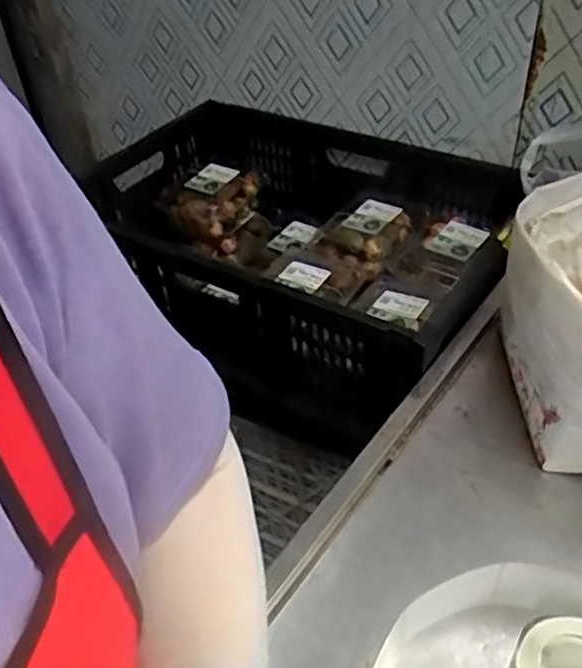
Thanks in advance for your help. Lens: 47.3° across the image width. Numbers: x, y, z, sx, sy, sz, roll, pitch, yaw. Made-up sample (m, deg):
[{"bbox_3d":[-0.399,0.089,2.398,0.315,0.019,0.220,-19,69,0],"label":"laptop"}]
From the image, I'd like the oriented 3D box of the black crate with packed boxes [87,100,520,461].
[{"bbox_3d":[-0.004,-0.119,0.995,0.620,0.216,0.408,19,48,28],"label":"black crate with packed boxes"}]

